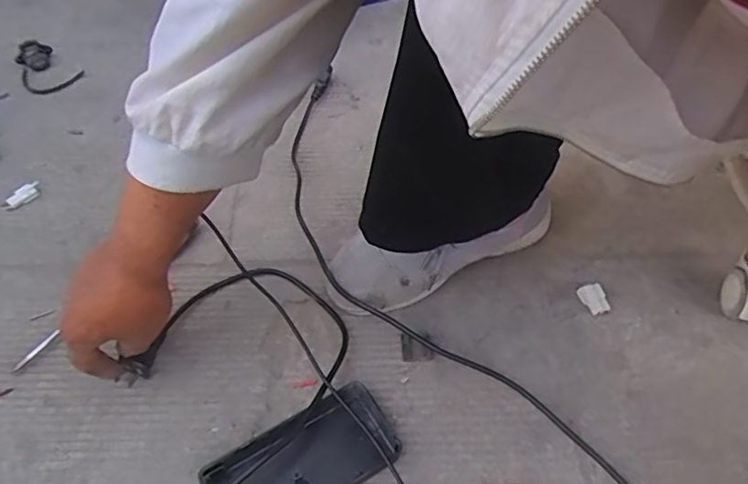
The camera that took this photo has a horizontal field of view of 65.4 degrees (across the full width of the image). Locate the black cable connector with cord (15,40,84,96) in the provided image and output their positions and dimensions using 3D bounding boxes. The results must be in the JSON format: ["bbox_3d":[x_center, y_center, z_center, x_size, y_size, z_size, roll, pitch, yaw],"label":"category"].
[{"bbox_3d":[-0.437,-0.233,0.778,0.069,0.033,0.092,-31,59,-22],"label":"black cable connector with cord"}]

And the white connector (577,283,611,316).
[{"bbox_3d":[0.209,0.055,0.556,0.024,0.012,0.028,-13,54,-10],"label":"white connector"}]

